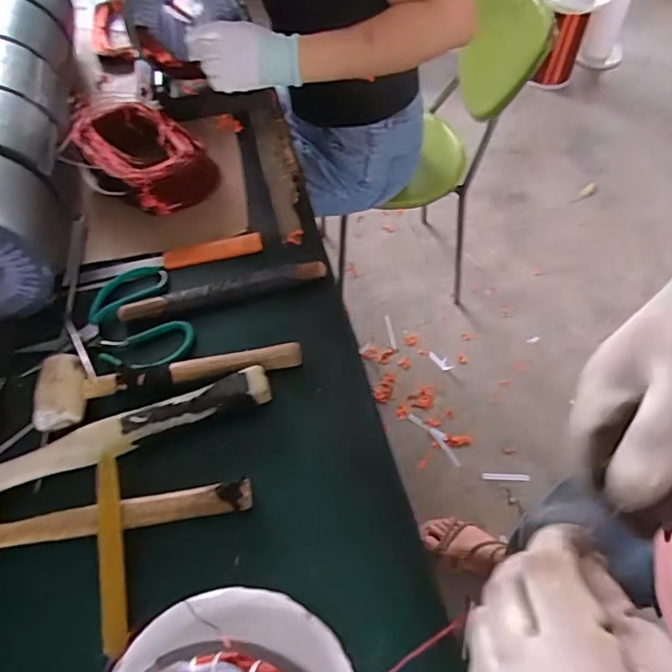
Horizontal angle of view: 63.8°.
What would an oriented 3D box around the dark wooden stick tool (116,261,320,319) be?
[{"bbox_3d":[-0.126,-0.052,0.611,0.231,0.014,0.026,-14,58,-9],"label":"dark wooden stick tool"}]

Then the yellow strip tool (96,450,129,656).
[{"bbox_3d":[-0.191,0.179,0.459,0.021,0.008,0.158,-10,65,-10],"label":"yellow strip tool"}]

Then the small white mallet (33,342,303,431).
[{"bbox_3d":[-0.165,0.028,0.540,0.250,0.040,0.069,-15,58,-9],"label":"small white mallet"}]

